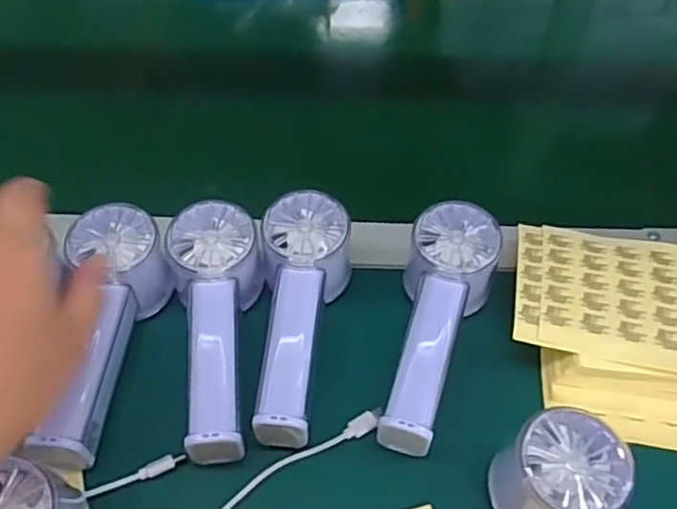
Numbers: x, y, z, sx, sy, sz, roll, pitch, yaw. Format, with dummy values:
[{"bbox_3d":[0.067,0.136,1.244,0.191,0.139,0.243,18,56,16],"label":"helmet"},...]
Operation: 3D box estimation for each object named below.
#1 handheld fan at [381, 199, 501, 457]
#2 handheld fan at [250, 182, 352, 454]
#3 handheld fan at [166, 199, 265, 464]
[{"bbox_3d":[0.057,0.042,0.389,0.054,0.058,0.149,15,51,11],"label":"handheld fan"},{"bbox_3d":[-0.019,0.035,0.393,0.055,0.058,0.145,0,49,-2],"label":"handheld fan"},{"bbox_3d":[-0.068,0.042,0.387,0.053,0.058,0.145,-8,50,-9],"label":"handheld fan"}]

